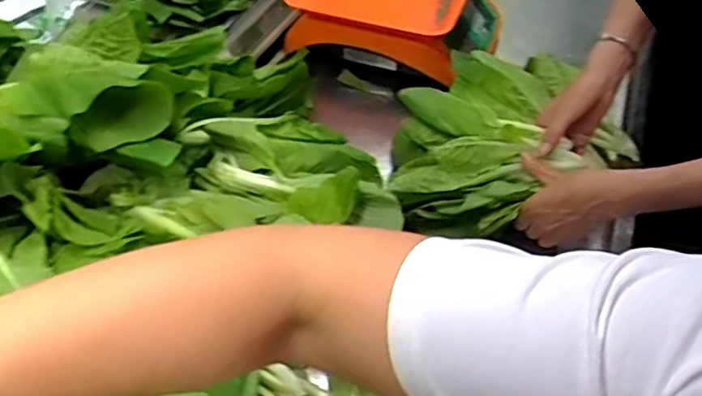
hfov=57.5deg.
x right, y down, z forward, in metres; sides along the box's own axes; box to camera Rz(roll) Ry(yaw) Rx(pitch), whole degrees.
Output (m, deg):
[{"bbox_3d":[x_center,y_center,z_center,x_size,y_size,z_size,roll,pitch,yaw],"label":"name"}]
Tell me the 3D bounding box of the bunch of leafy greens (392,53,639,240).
[{"bbox_3d":[0.172,-0.083,0.751,0.298,0.094,0.191,-26,54,-24],"label":"bunch of leafy greens"}]

